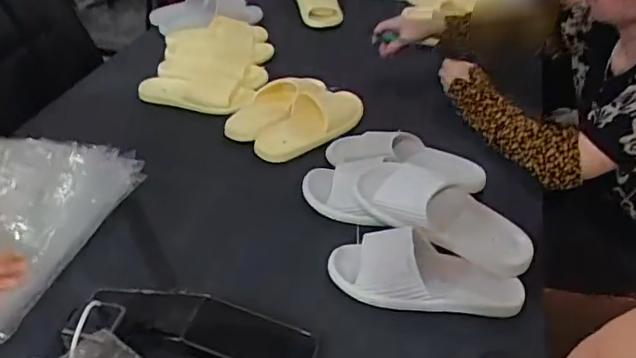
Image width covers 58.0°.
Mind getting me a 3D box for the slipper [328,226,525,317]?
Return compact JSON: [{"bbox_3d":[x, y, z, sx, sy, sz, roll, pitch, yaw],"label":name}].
[{"bbox_3d":[0.144,0.124,0.777,0.267,0.059,0.107,9,39,10],"label":"slipper"}]

